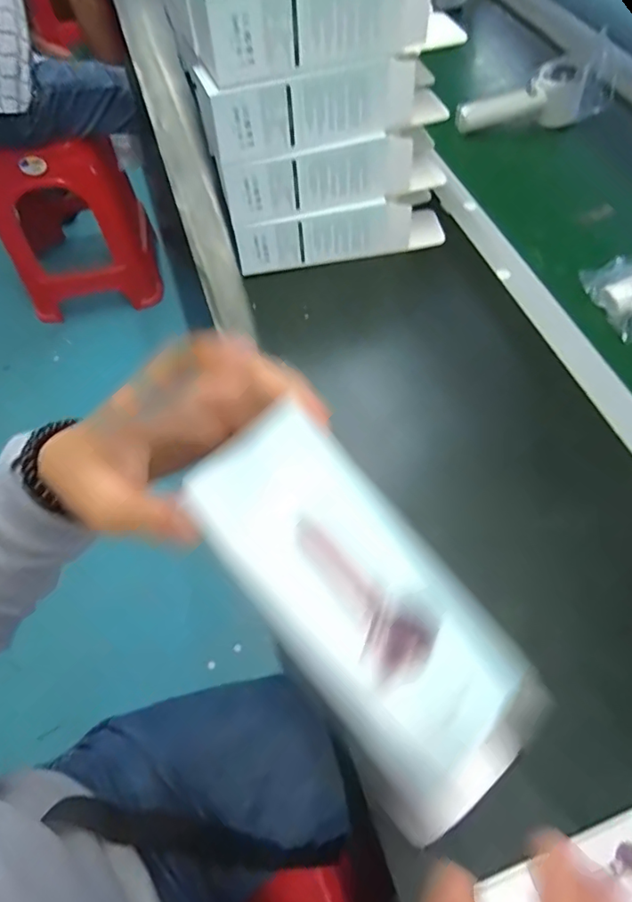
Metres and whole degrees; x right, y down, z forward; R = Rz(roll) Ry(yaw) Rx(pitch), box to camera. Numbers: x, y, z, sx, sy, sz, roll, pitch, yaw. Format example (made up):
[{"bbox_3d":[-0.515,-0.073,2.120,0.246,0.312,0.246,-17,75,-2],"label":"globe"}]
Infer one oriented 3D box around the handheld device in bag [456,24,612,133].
[{"bbox_3d":[0.293,-0.467,0.663,0.206,0.076,0.058,-16,61,-9],"label":"handheld device in bag"}]

